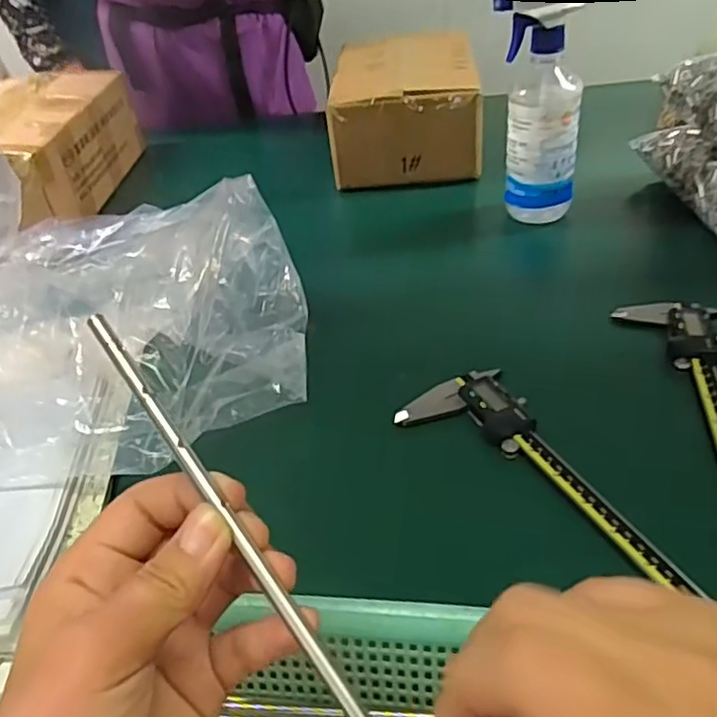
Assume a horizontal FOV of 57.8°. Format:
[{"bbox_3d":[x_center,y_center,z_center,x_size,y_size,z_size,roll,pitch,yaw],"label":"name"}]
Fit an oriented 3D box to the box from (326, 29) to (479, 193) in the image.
[{"bbox_3d":[0.059,-0.328,0.846,0.175,0.111,0.234,-3,39,5],"label":"box"}]

